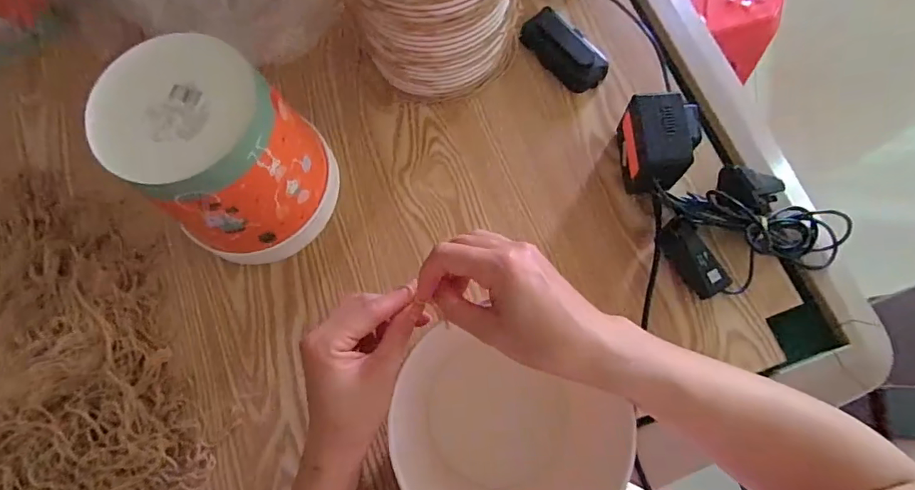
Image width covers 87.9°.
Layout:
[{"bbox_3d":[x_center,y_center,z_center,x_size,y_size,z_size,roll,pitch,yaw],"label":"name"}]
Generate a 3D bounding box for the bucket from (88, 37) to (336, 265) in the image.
[{"bbox_3d":[-0.200,-0.071,0.424,0.138,0.164,0.143,28,76,10],"label":"bucket"}]

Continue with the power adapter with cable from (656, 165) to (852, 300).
[{"bbox_3d":[0.288,-0.022,0.458,0.182,0.055,0.114,-17,73,-5],"label":"power adapter with cable"}]

